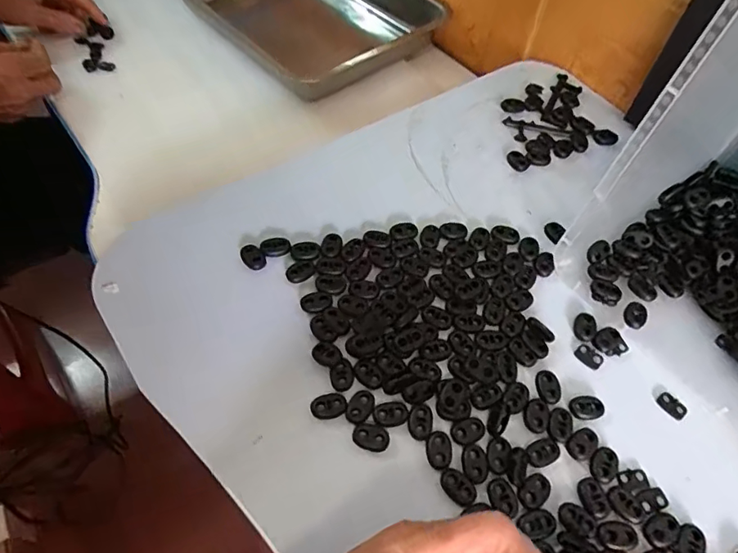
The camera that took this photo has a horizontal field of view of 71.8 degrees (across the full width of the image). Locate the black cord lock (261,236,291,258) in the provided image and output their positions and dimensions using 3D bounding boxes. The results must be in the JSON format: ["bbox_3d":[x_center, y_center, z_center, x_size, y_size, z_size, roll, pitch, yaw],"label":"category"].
[{"bbox_3d":[-0.068,-0.021,0.373,0.021,0.007,0.016,-16,59,-13],"label":"black cord lock"}]

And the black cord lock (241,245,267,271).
[{"bbox_3d":[-0.083,-0.013,0.367,0.014,0.012,0.018,-33,64,-22],"label":"black cord lock"}]

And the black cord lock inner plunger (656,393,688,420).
[{"bbox_3d":[0.198,0.084,0.332,0.012,0.004,0.018,-34,65,-23],"label":"black cord lock inner plunger"}]

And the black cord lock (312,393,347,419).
[{"bbox_3d":[-0.025,0.080,0.315,0.022,0.004,0.014,-11,58,-10],"label":"black cord lock"}]

